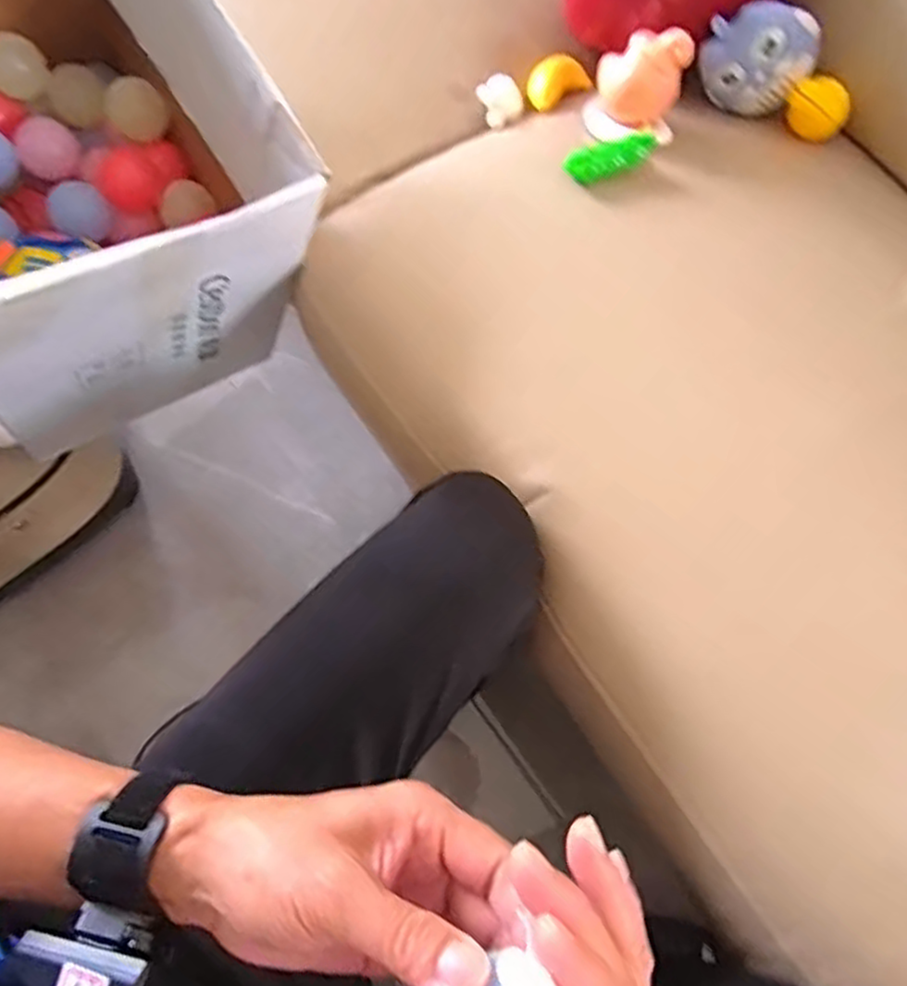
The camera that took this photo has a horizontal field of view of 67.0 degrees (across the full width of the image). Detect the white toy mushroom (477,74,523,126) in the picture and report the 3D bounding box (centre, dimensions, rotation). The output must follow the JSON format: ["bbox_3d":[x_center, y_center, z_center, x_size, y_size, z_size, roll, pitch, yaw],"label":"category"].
[{"bbox_3d":[0.045,-0.377,0.658,0.034,0.025,0.038,40,74,11],"label":"white toy mushroom"}]

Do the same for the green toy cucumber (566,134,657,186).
[{"bbox_3d":[0.140,-0.289,0.595,0.088,0.018,0.031,-22,73,-9],"label":"green toy cucumber"}]

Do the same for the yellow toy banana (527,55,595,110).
[{"bbox_3d":[0.099,-0.405,0.675,0.067,0.028,0.040,-40,121,-18],"label":"yellow toy banana"}]

